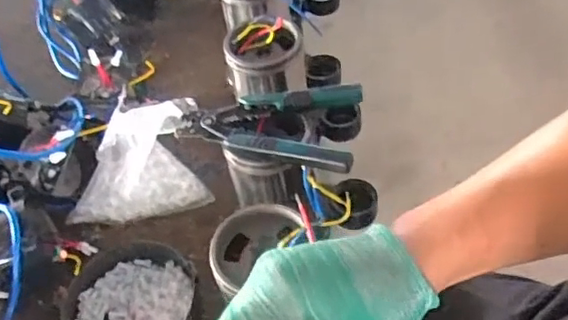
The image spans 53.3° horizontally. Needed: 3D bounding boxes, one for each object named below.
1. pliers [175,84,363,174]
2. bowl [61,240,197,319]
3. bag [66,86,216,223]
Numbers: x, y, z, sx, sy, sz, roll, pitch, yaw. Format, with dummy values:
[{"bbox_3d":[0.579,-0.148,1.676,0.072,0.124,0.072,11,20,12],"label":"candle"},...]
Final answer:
[{"bbox_3d":[-0.015,-0.038,0.548,0.175,0.028,0.093,10,52,14],"label":"pliers"},{"bbox_3d":[-0.167,0.159,0.630,0.138,0.040,0.145,-2,51,3],"label":"bowl"},{"bbox_3d":[-0.188,0.008,0.704,0.175,0.117,0.087,-13,52,-6],"label":"bag"}]

